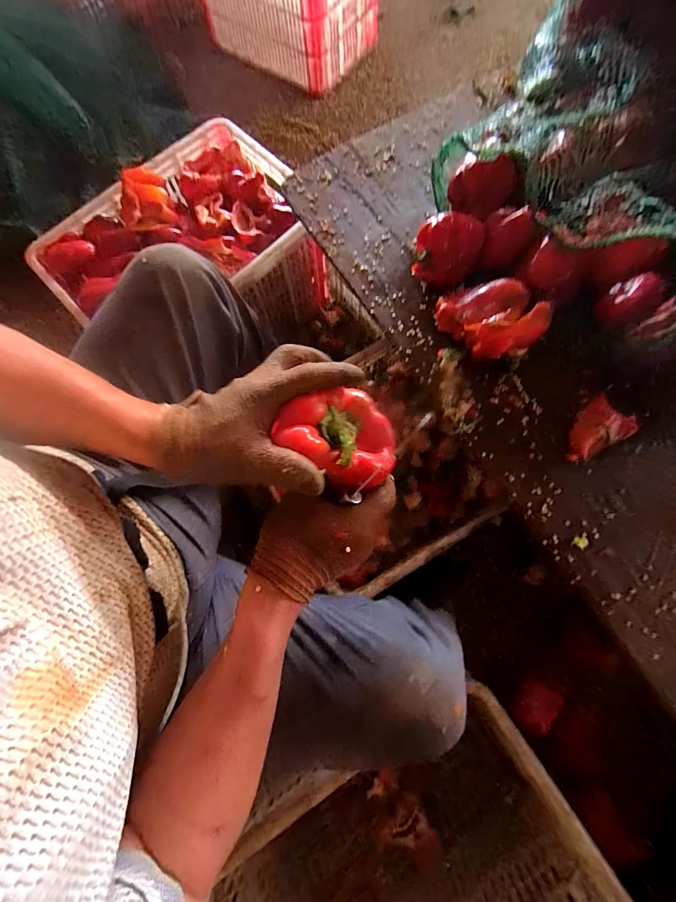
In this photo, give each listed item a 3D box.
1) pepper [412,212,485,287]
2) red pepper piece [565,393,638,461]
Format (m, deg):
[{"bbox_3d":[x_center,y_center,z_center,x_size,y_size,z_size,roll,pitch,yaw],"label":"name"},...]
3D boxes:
[{"bbox_3d":[0.169,-0.315,0.546,0.092,0.069,0.080,10,76,3],"label":"pepper"},{"bbox_3d":[0.361,-0.032,0.496,0.110,0.013,0.065,-29,77,-7],"label":"red pepper piece"}]

